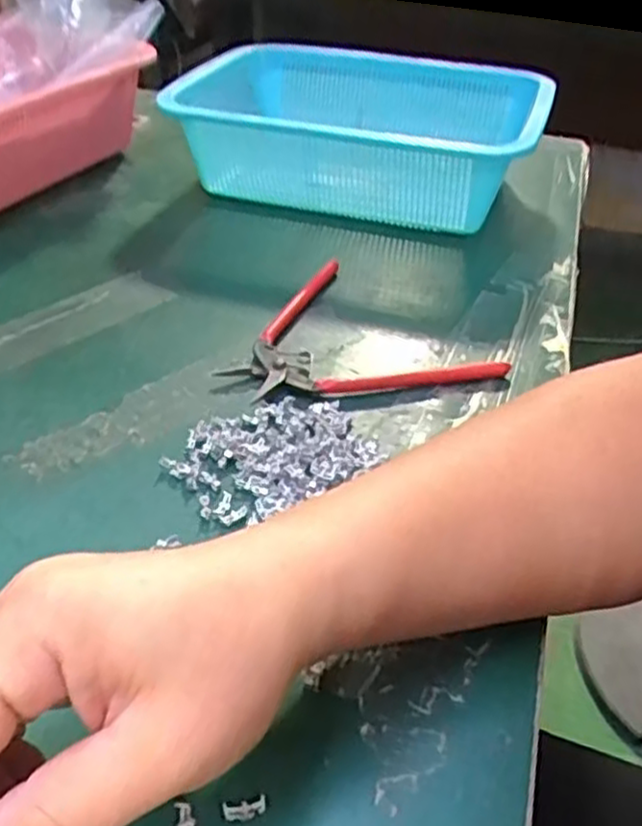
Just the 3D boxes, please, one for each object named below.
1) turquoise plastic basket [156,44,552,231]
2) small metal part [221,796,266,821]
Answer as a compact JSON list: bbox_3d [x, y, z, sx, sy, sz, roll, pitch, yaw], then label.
[{"bbox_3d":[0.041,-0.218,0.586,0.229,0.083,0.225,16,41,18],"label":"turquoise plastic basket"},{"bbox_3d":[-0.023,0.119,0.227,0.013,0.004,0.006,-5,39,-7],"label":"small metal part"}]

